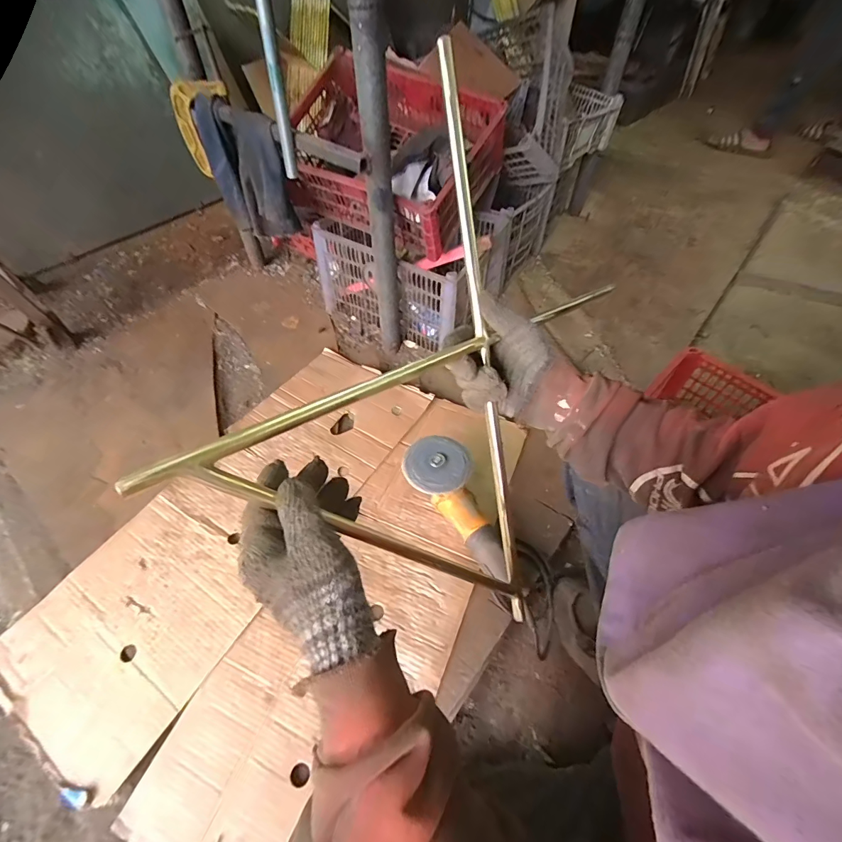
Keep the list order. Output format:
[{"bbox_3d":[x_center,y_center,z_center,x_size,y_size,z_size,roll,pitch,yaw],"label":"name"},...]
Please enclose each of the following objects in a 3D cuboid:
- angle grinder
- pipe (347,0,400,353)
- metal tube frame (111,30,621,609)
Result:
[{"bbox_3d":[0.085,0.161,0.726,0.122,0.081,0.316,-30,73,-17],"label":"angle grinder"},{"bbox_3d":[-0.078,-0.393,0.789,0.054,0.665,0.047,-4,55,-3],"label":"pipe"},{"bbox_3d":[0.058,-0.069,0.455,0.021,0.453,0.484,4,66,50],"label":"metal tube frame"}]

